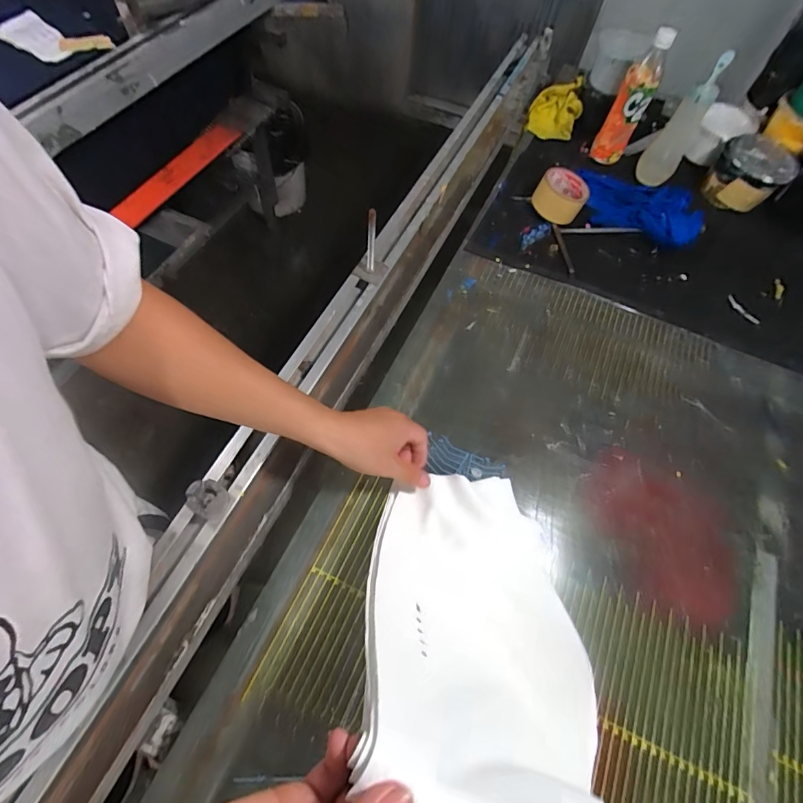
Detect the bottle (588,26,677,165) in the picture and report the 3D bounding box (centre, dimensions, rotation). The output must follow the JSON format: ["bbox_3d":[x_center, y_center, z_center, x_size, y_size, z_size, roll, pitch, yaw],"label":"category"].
[{"bbox_3d":[0.416,-0.546,0.774,0.062,0.194,0.052,28,65,11],"label":"bottle"}]

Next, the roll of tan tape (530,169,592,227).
[{"bbox_3d":[0.291,-0.376,0.773,0.087,0.051,0.094,1,63,-3],"label":"roll of tan tape"}]

